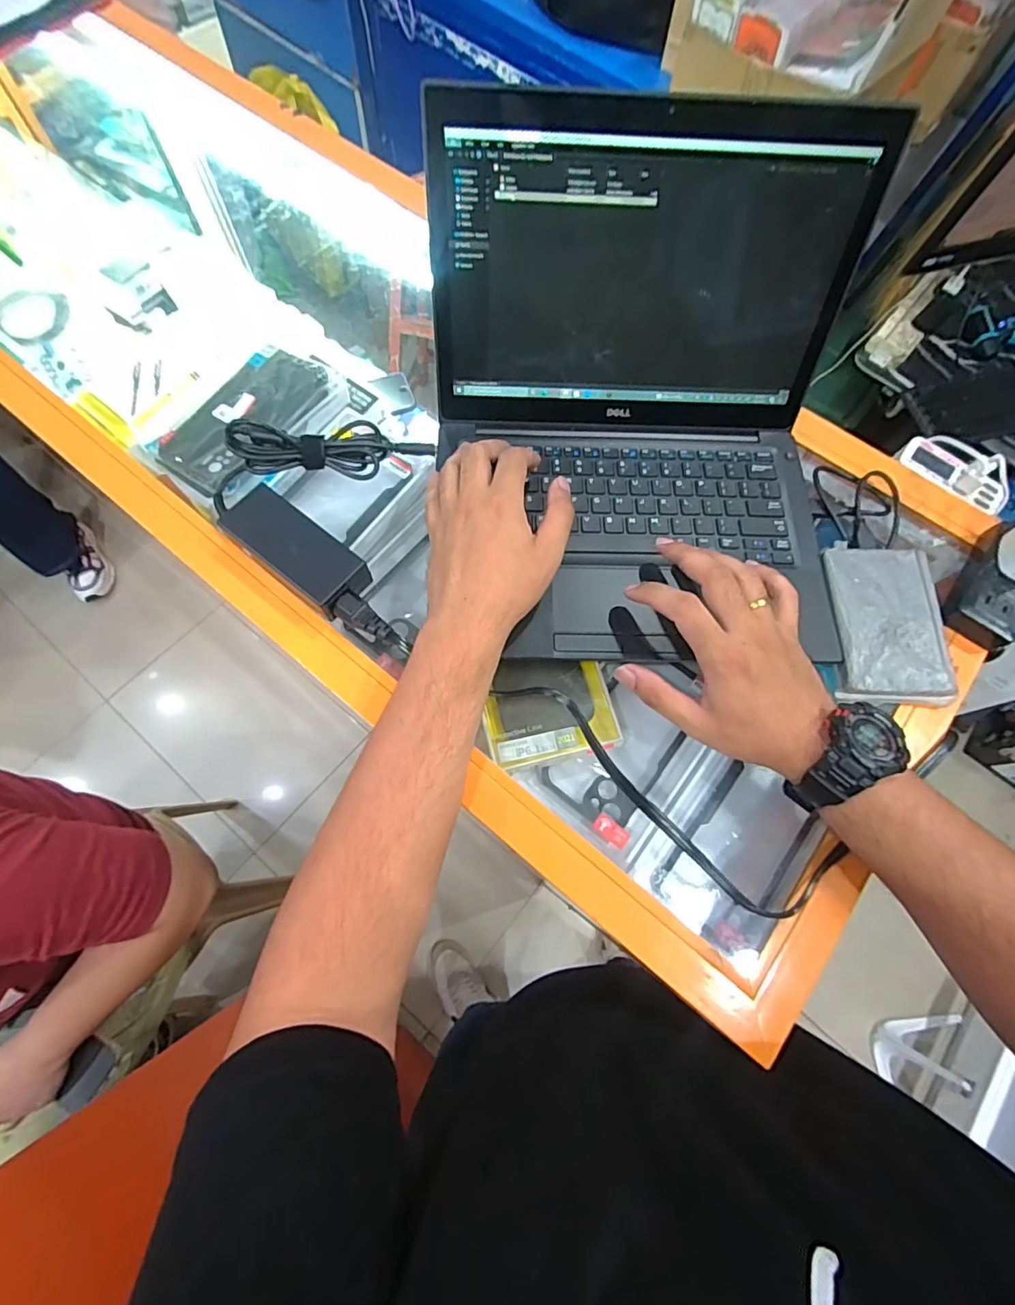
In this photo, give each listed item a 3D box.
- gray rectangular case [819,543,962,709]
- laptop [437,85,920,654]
[{"bbox_3d":[0.284,-0.024,0.398,0.080,0.017,0.121,4,70,-2],"label":"gray rectangular case"},{"bbox_3d":[0.099,-0.165,0.354,0.293,0.175,0.290,0,70,-3],"label":"laptop"}]

